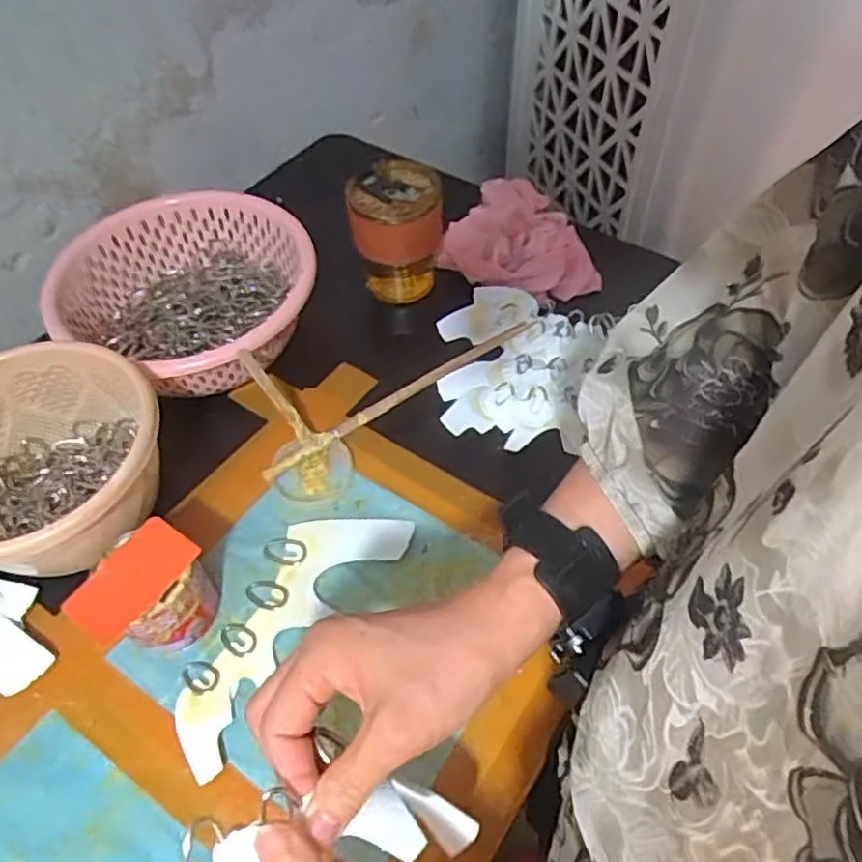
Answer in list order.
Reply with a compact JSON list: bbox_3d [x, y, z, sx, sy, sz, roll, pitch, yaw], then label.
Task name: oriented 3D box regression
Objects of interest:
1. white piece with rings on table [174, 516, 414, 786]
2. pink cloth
[{"bbox_3d":[-0.108,0.133,0.492,0.075,0.006,0.211,31,61,21],"label":"white piece with rings on table"},{"bbox_3d":[0.097,-0.207,0.690,0.161,0.048,0.157,13,53,11],"label":"pink cloth"}]

